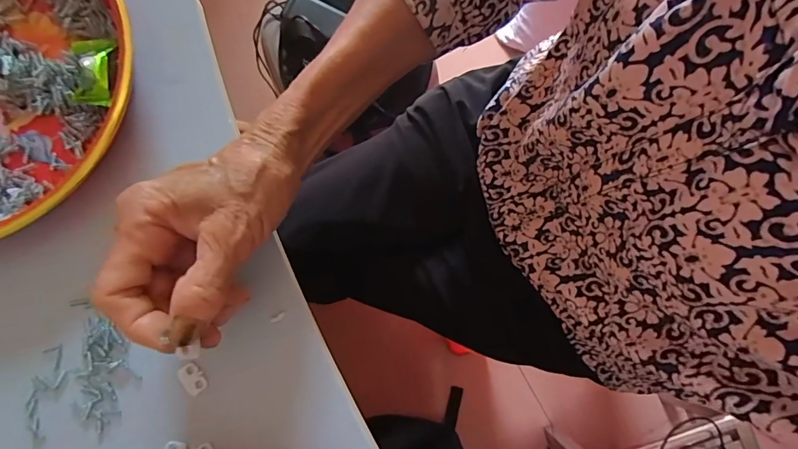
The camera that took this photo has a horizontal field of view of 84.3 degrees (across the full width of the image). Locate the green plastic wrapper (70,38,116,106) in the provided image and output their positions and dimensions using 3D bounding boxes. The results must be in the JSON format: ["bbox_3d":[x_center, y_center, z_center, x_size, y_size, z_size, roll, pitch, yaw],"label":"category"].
[{"bbox_3d":[-0.192,-0.096,0.273,0.025,0.015,0.048,-6,79,-3],"label":"green plastic wrapper"}]

